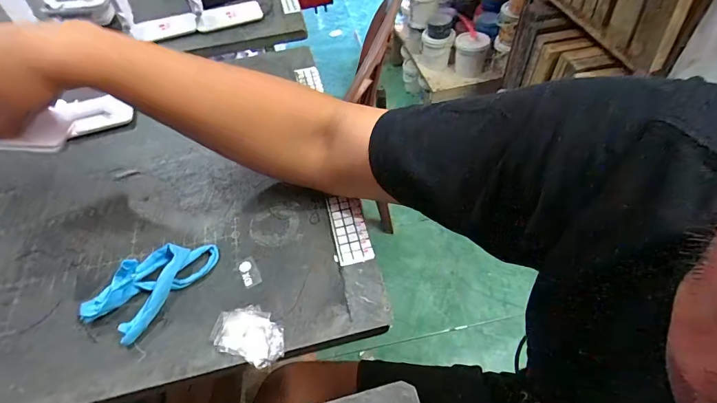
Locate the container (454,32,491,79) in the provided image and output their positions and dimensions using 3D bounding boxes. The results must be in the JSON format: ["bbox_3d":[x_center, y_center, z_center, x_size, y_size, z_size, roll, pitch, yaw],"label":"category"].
[{"bbox_3d":[0.441,-0.581,1.528,0.127,0.136,0.120,10,54,12],"label":"container"}]

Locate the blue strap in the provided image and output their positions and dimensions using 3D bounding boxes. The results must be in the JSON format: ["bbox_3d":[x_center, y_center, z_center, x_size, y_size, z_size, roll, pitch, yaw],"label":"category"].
[{"bbox_3d":[-0.180,0.069,0.342,0.054,0.024,0.106,28,59,23],"label":"blue strap"}]

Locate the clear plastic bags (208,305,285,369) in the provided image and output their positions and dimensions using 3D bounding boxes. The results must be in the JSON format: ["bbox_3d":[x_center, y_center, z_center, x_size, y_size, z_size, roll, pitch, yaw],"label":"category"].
[{"bbox_3d":[-0.087,0.107,0.317,0.062,0.004,0.041,16,55,16],"label":"clear plastic bags"}]

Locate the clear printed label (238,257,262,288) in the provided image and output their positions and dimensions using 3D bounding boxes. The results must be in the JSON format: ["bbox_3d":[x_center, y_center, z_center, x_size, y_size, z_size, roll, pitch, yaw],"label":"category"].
[{"bbox_3d":[-0.099,0.063,0.353,0.015,0.004,0.029,-25,55,-14],"label":"clear printed label"}]

